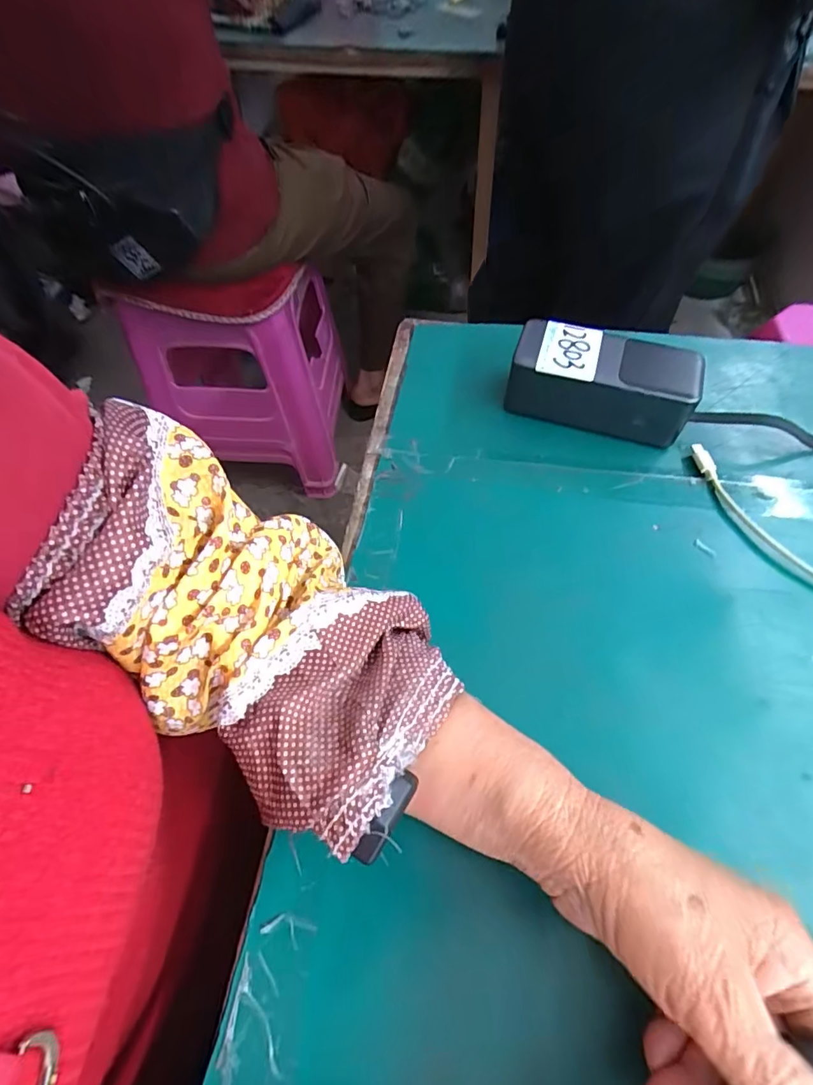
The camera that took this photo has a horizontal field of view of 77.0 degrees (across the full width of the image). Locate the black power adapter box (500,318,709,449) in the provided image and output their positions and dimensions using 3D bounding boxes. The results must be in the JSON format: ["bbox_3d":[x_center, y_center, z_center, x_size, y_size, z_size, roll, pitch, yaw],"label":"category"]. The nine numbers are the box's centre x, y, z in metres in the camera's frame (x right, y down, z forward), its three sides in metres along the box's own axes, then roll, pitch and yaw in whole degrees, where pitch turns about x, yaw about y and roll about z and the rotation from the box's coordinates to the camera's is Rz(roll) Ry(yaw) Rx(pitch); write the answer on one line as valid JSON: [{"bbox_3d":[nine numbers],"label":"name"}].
[{"bbox_3d":[0.144,-0.118,0.381,0.129,0.054,0.051,18,61,12],"label":"black power adapter box"}]

